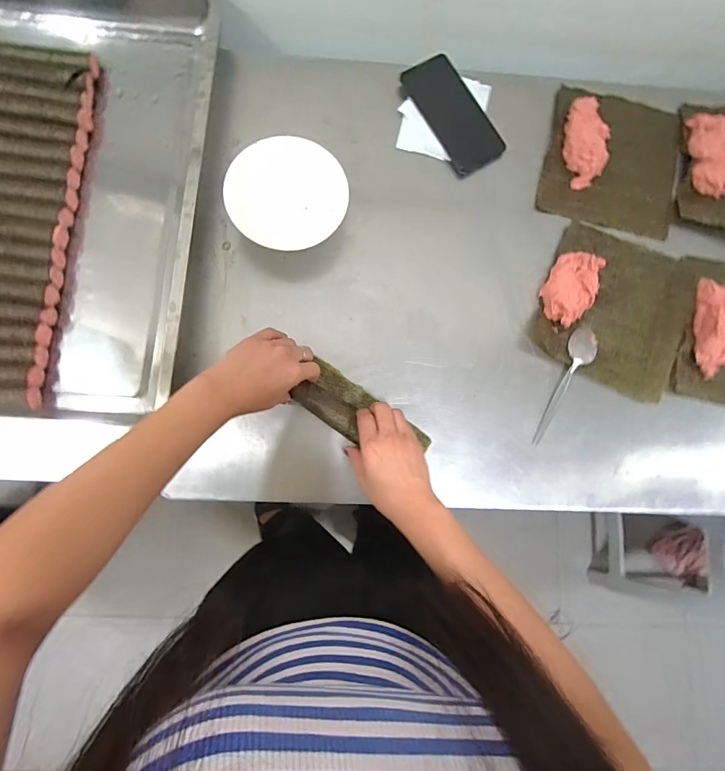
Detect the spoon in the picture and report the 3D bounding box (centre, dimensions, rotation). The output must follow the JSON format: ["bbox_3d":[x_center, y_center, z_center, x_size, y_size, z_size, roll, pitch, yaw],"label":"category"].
[{"bbox_3d":[0.257,-0.001,0.521,0.035,0.011,0.165,29,82,0],"label":"spoon"}]

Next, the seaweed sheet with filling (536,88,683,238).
[{"bbox_3d":[0.353,-0.321,0.570,0.187,0.031,0.203,13,82,-2],"label":"seaweed sheet with filling"}]

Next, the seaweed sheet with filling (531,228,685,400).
[{"bbox_3d":[0.333,-0.104,0.533,0.190,0.031,0.197,24,82,0],"label":"seaweed sheet with filling"}]

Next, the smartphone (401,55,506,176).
[{"bbox_3d":[0.127,-0.378,0.567,0.078,0.011,0.163,-31,86,-7],"label":"smartphone"}]

